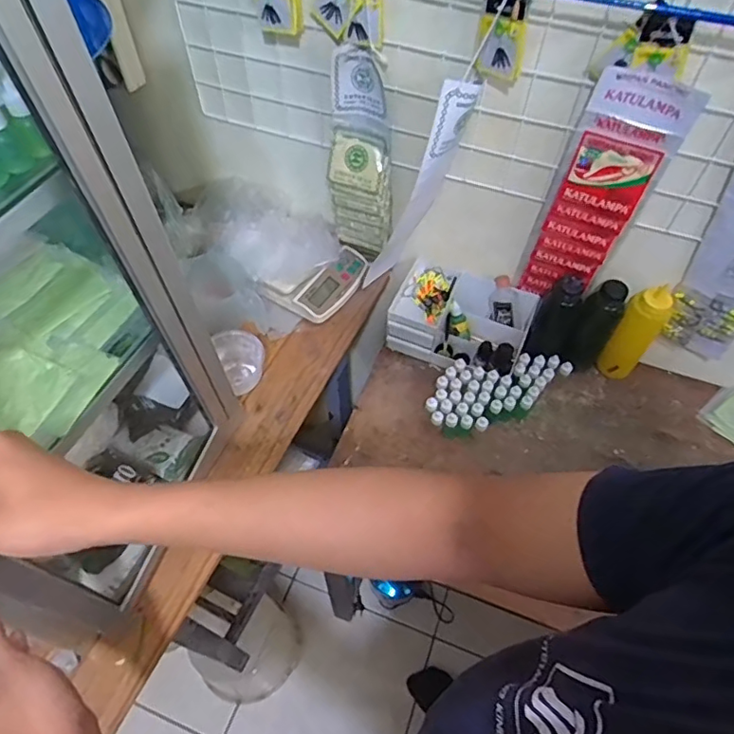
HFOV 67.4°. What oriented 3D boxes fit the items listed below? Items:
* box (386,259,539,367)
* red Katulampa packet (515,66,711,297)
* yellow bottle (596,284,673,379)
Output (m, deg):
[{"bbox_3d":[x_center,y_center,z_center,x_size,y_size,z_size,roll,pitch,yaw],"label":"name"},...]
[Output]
[{"bbox_3d":[0.161,-0.080,0.952,0.223,0.104,0.137,21,58,12],"label":"box"},{"bbox_3d":[0.304,-0.215,0.750,0.112,0.364,0.024,27,60,12],"label":"red Katulampa packet"},{"bbox_3d":[0.427,-0.050,0.885,0.059,0.176,0.048,34,62,20],"label":"yellow bottle"}]

